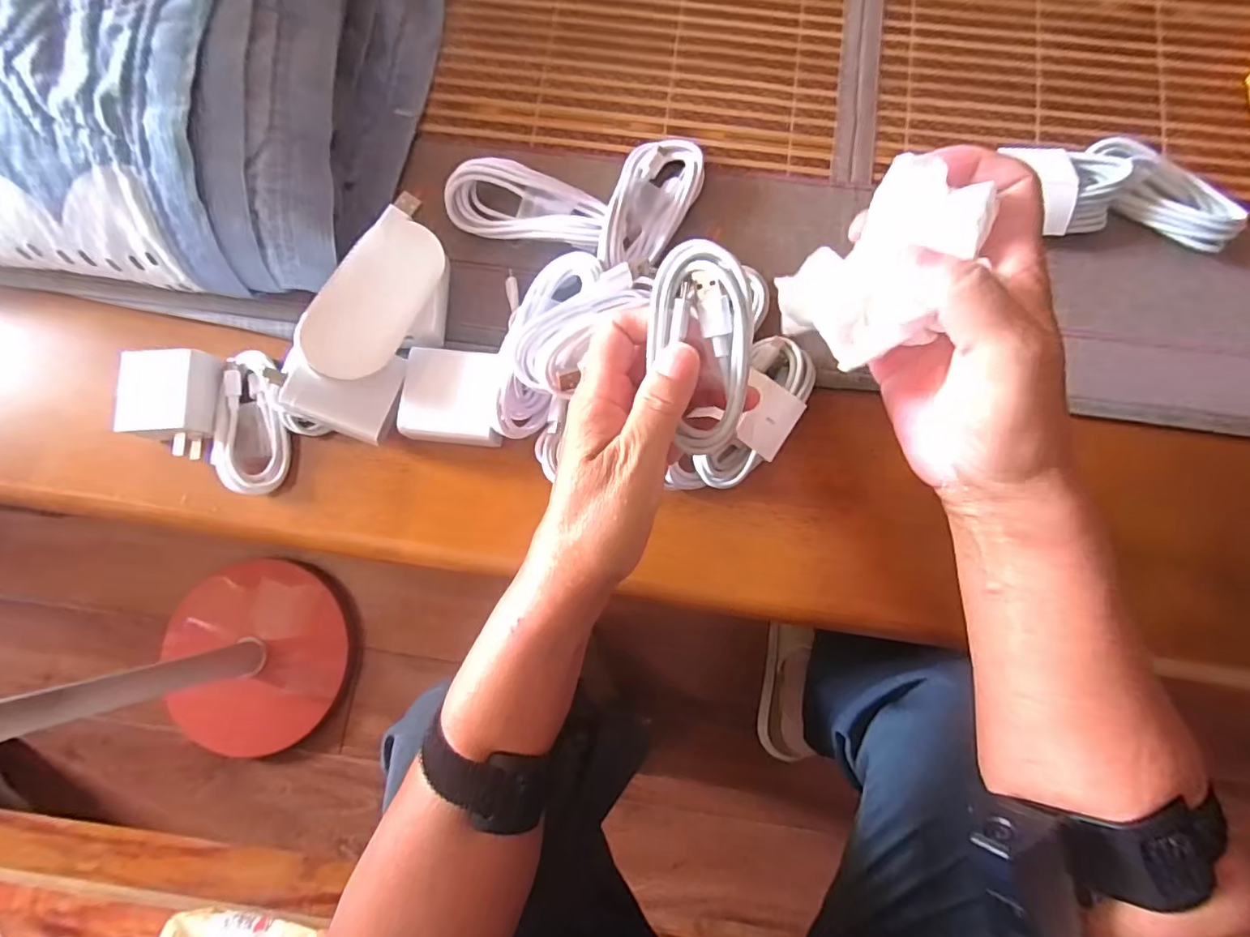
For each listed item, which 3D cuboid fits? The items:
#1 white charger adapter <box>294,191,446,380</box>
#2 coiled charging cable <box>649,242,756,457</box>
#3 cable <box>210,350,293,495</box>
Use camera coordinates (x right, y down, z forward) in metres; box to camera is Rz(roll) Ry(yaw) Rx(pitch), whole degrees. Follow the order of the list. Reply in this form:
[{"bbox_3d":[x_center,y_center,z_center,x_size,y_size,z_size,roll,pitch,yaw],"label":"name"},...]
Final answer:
[{"bbox_3d":[-0.143,-0.106,0.319,0.047,0.019,0.116,27,83,6],"label":"white charger adapter"},{"bbox_3d":[0.035,-0.052,0.247,0.043,0.016,0.090,4,113,15],"label":"coiled charging cable"},{"bbox_3d":[-0.238,-0.030,0.351,0.043,0.014,0.091,-9,81,0],"label":"cable"}]

